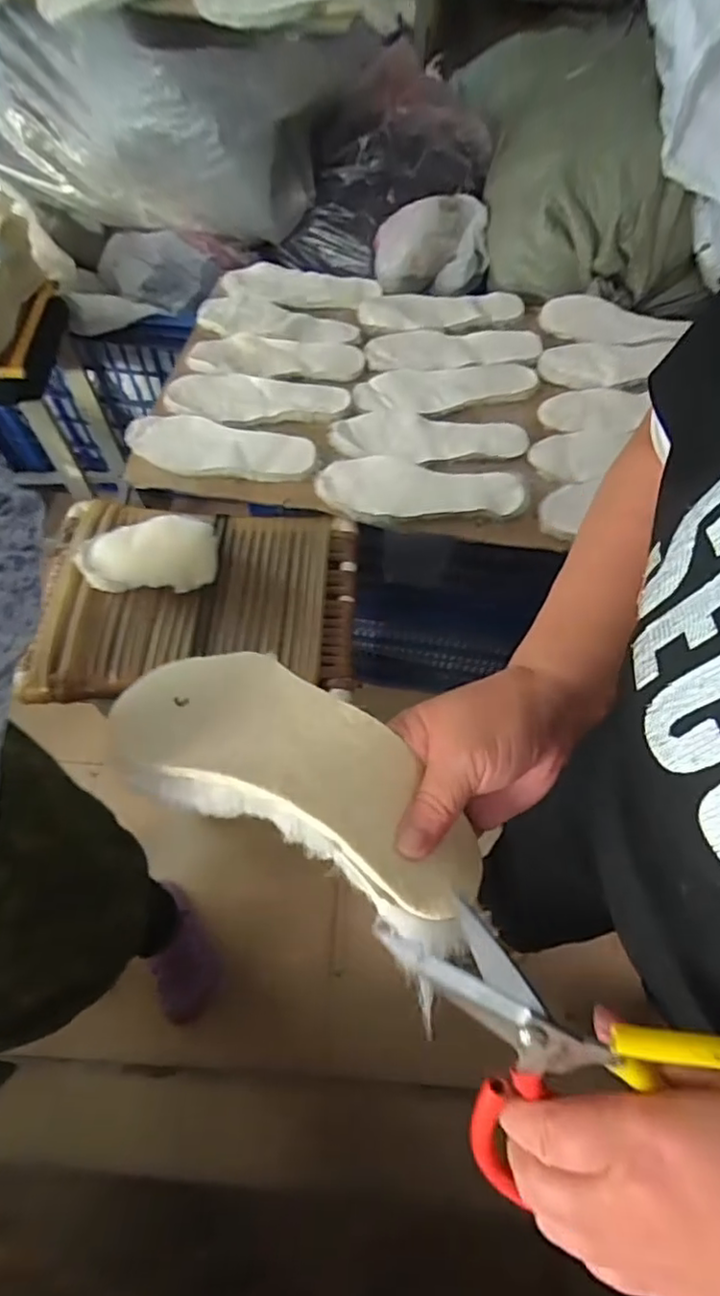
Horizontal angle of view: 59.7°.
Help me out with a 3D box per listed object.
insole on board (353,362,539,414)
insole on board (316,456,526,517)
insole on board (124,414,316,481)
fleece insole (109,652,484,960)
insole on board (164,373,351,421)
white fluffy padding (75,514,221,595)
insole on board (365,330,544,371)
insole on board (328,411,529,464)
[{"bbox_3d":[0.127,-0.382,0.920,0.269,0.006,0.084,-7,64,-6],"label":"insole on board"},{"bbox_3d":[0.080,-0.208,0.825,0.263,0.020,0.088,3,64,-2],"label":"insole on board"},{"bbox_3d":[-0.192,-0.272,0.848,0.255,0.019,0.090,6,70,3],"label":"insole on board"},{"bbox_3d":[-0.048,0.061,0.328,0.237,0.061,0.094,26,57,32],"label":"fleece insole"},{"bbox_3d":[-0.147,-0.356,0.892,0.255,0.019,0.088,1,61,0],"label":"insole on board"},{"bbox_3d":[-0.263,-0.112,0.773,0.167,0.044,0.092,-6,93,3],"label":"white fluffy padding"},{"bbox_3d":[0.142,-0.459,0.959,0.262,0.011,0.085,-4,63,-2],"label":"insole on board"},{"bbox_3d":[0.094,-0.293,0.868,0.263,0.014,0.091,0,61,0],"label":"insole on board"}]

